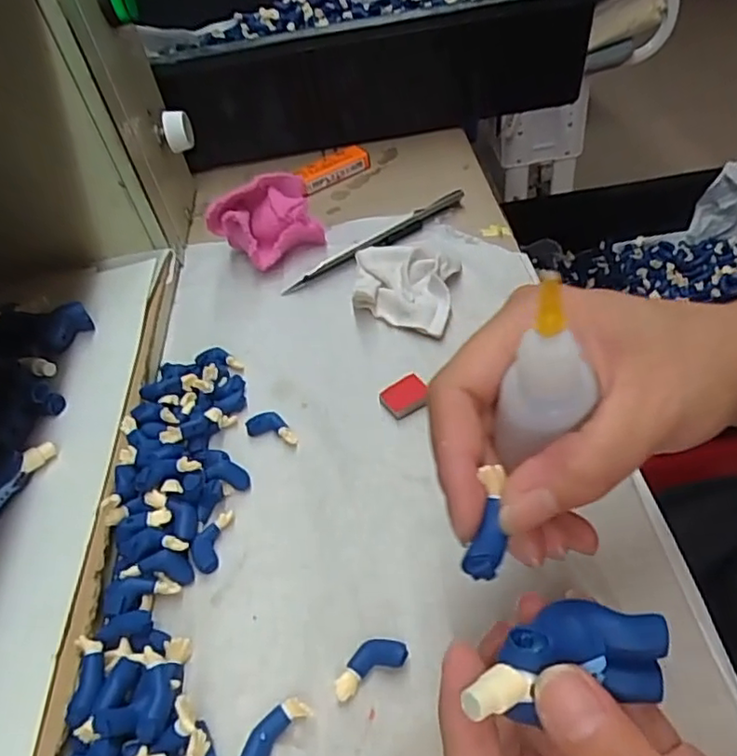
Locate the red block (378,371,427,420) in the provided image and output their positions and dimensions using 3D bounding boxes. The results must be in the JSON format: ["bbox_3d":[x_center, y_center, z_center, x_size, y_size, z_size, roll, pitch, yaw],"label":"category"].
[{"bbox_3d":[0.019,0.010,0.308,0.023,0.008,0.019,-30,49,-17],"label":"red block"}]

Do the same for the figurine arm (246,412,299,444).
[{"bbox_3d":[-0.047,0.024,0.306,0.028,0.006,0.012,9,50,18],"label":"figurine arm"}]

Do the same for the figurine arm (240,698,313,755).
[{"bbox_3d":[-0.033,0.122,0.210,0.011,0.007,0.028,30,59,32],"label":"figurine arm"}]

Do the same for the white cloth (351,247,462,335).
[{"bbox_3d":[0.018,-0.052,0.357,0.059,0.017,0.055,6,49,16],"label":"white cloth"}]

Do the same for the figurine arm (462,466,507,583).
[{"bbox_3d":[0.031,0.038,0.161,0.009,0.007,0.028,8,56,12],"label":"figurine arm"}]

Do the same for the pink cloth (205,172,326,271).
[{"bbox_3d":[-0.068,-0.102,0.402,0.068,0.043,0.059,-18,47,-7],"label":"pink cloth"}]

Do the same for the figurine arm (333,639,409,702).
[{"bbox_3d":[0.000,0.103,0.223,0.028,0.007,0.013,-24,48,-12],"label":"figurine arm"}]

